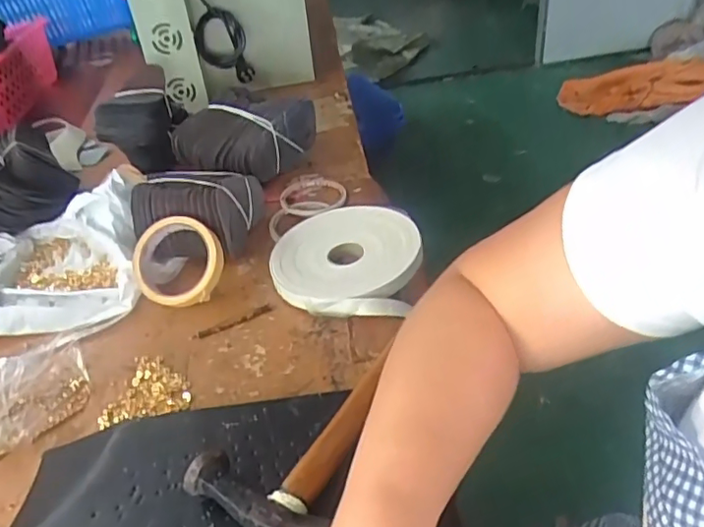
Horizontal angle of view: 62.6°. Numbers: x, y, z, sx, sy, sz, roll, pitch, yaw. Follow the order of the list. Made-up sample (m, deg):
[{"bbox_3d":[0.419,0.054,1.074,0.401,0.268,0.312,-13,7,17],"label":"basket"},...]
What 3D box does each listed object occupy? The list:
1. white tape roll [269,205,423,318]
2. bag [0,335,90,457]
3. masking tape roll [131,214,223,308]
[{"bbox_3d":[-0.007,-0.009,0.628,0.154,0.041,0.178,-4,37,2],"label":"white tape roll"},{"bbox_3d":[-0.310,0.119,0.514,0.139,0.027,0.106,-27,42,-26],"label":"bag"},{"bbox_3d":[-0.184,-0.001,0.616,0.096,0.036,0.096,-1,81,6],"label":"masking tape roll"}]

